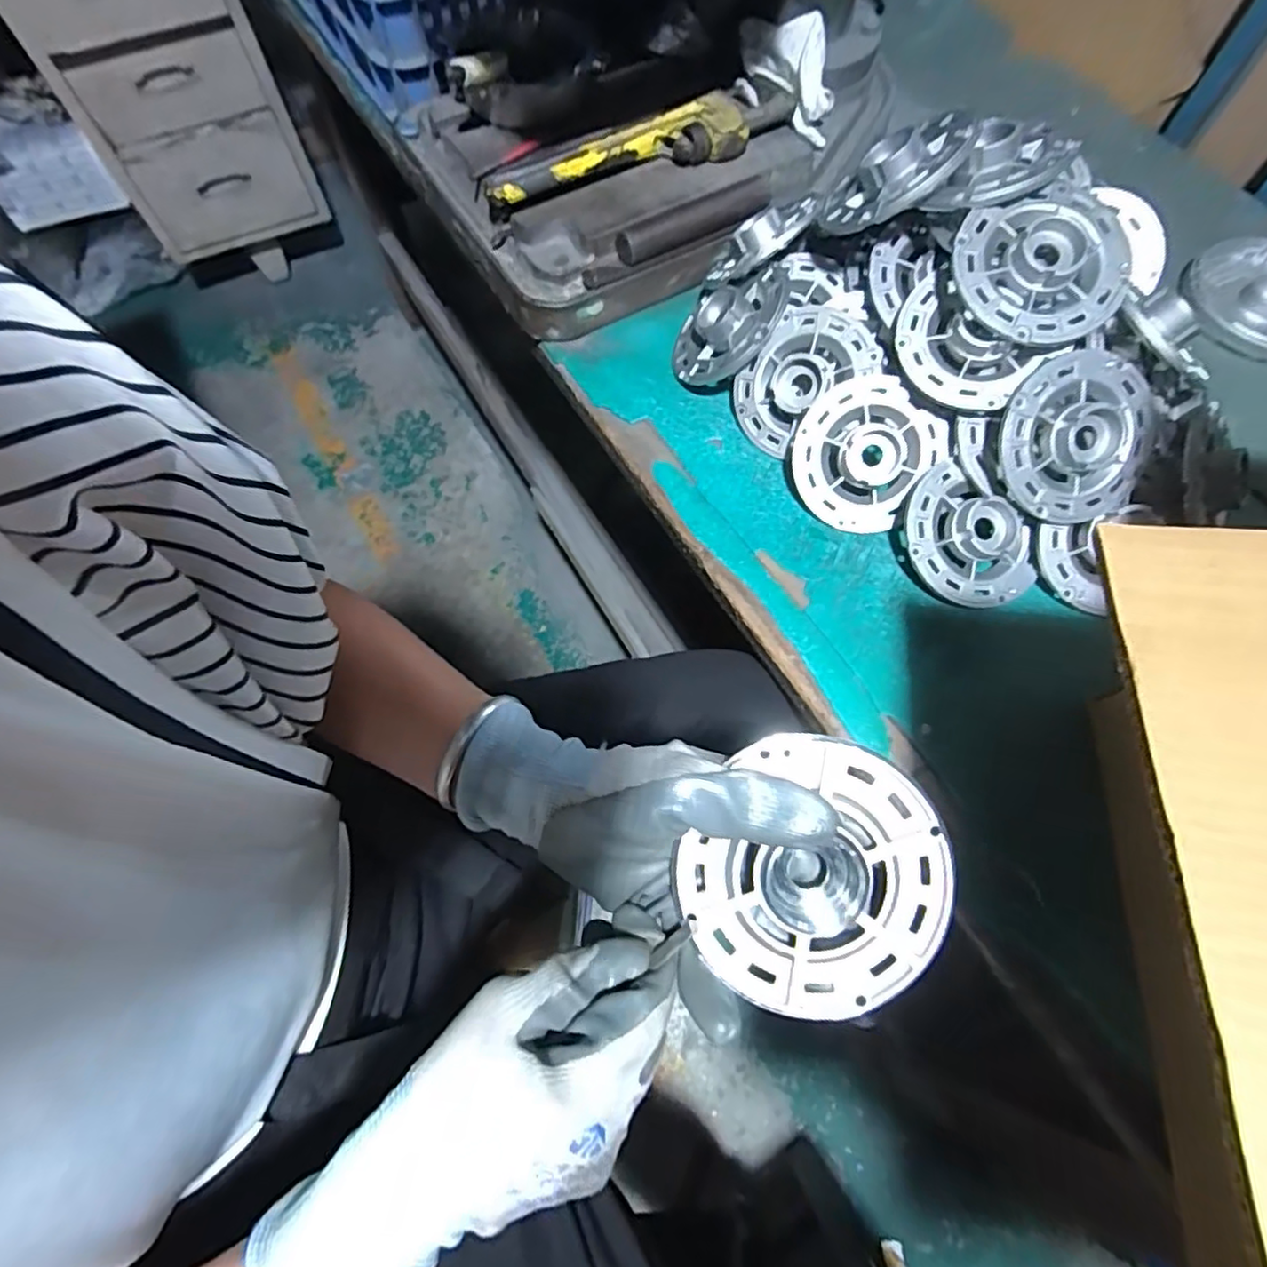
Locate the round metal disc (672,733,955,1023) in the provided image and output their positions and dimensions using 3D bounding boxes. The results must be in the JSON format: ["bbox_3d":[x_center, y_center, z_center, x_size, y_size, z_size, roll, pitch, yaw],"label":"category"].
[{"bbox_3d":[0.071,0.100,0.263,0.100,0.011,0.109,0,87,4],"label":"round metal disc"}]

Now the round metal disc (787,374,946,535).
[{"bbox_3d":[0.169,-0.133,0.477,0.096,0.020,0.103,2,104,7],"label":"round metal disc"}]

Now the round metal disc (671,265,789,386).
[{"bbox_3d":[0.074,-0.256,0.526,0.101,0.022,0.095,-20,59,38],"label":"round metal disc"}]

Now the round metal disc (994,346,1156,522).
[{"bbox_3d":[0.302,-0.132,0.430,0.106,0.029,0.105,-1,102,-4],"label":"round metal disc"}]

